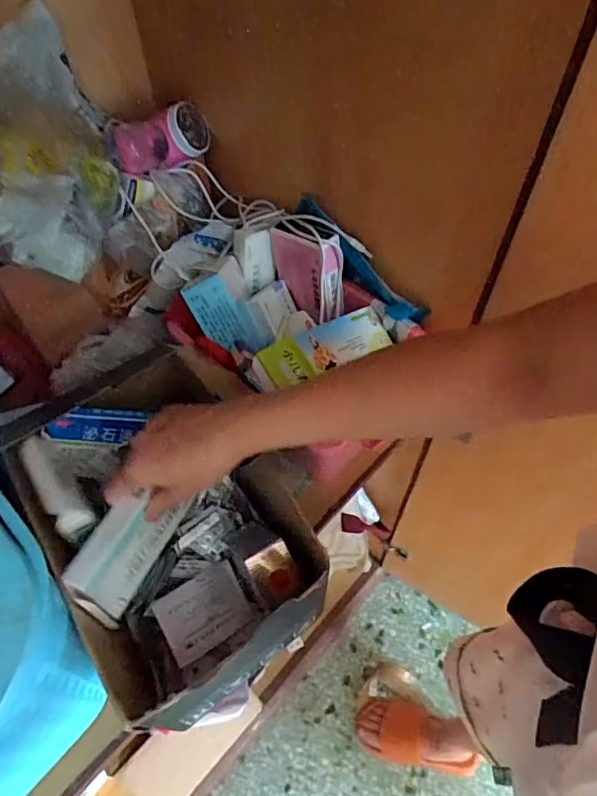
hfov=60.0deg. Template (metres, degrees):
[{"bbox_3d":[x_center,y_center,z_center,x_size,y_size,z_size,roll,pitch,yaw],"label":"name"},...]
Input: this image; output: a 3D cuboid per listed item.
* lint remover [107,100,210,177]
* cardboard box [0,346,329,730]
[{"bbox_3d":[-0.157,-0.286,0.578,0.121,0.048,0.053,-31,60,-18],"label":"lint remover"},{"bbox_3d":[-0.121,0.128,0.487,0.177,0.173,0.251,-34,61,-19],"label":"cardboard box"}]

